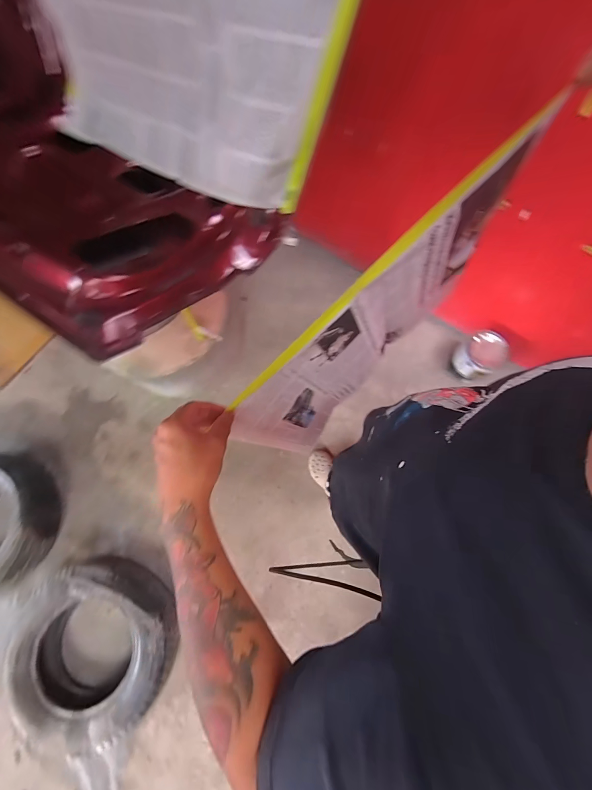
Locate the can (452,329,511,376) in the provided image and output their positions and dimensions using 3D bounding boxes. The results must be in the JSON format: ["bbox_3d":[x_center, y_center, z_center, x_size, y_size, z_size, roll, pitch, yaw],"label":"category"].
[{"bbox_3d":[0.758,-0.157,1.340,0.170,0.207,0.158,0,74,0],"label":"can"}]

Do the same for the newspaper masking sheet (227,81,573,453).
[{"bbox_3d":[0.125,-0.097,0.501,0.501,0.297,0.027,-44,69,8],"label":"newspaper masking sheet"}]

